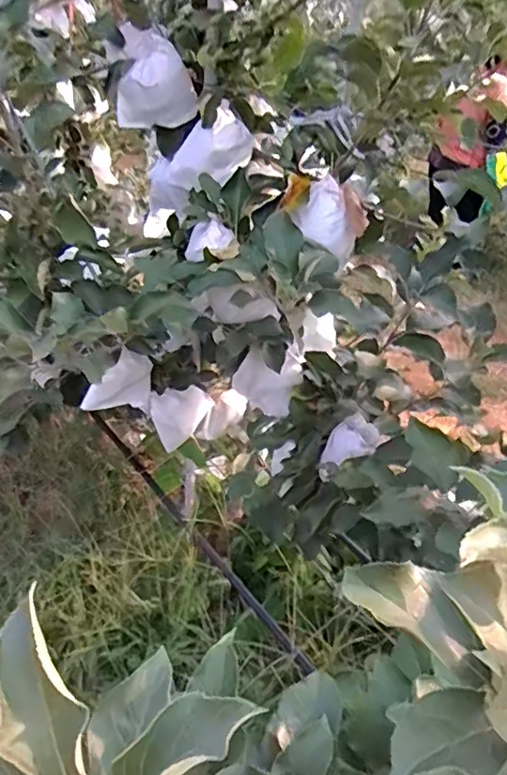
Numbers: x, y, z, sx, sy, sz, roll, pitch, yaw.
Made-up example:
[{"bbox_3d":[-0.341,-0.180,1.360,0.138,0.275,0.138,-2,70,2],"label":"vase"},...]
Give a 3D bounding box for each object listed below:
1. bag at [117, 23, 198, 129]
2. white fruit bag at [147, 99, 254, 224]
[{"bbox_3d":[-0.156,-0.484,0.907,0.128,0.130,0.070,0,34,-11],"label":"bag"},{"bbox_3d":[-0.100,-0.356,0.943,0.228,0.114,0.069,-25,14,36],"label":"white fruit bag"}]

